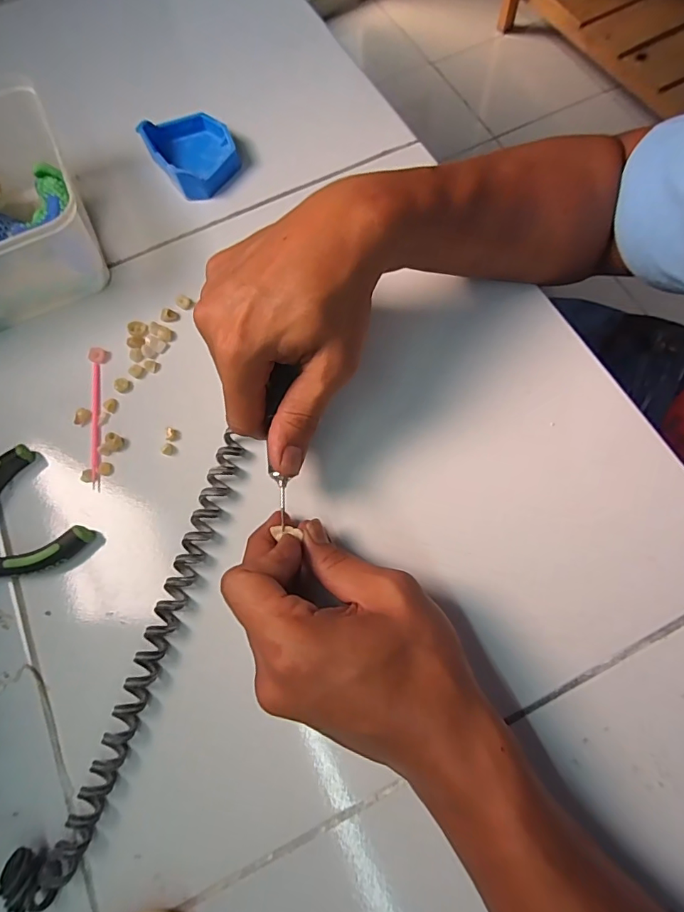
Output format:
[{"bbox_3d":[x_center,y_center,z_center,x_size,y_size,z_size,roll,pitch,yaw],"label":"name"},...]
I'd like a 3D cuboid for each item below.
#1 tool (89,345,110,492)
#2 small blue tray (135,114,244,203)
[{"bbox_3d":[-0.171,-0.028,0.326,0.011,0.006,0.105,-6,70,0],"label":"tool"},{"bbox_3d":[-0.124,-0.256,0.397,0.062,0.025,0.079,-34,72,-10],"label":"small blue tray"}]

